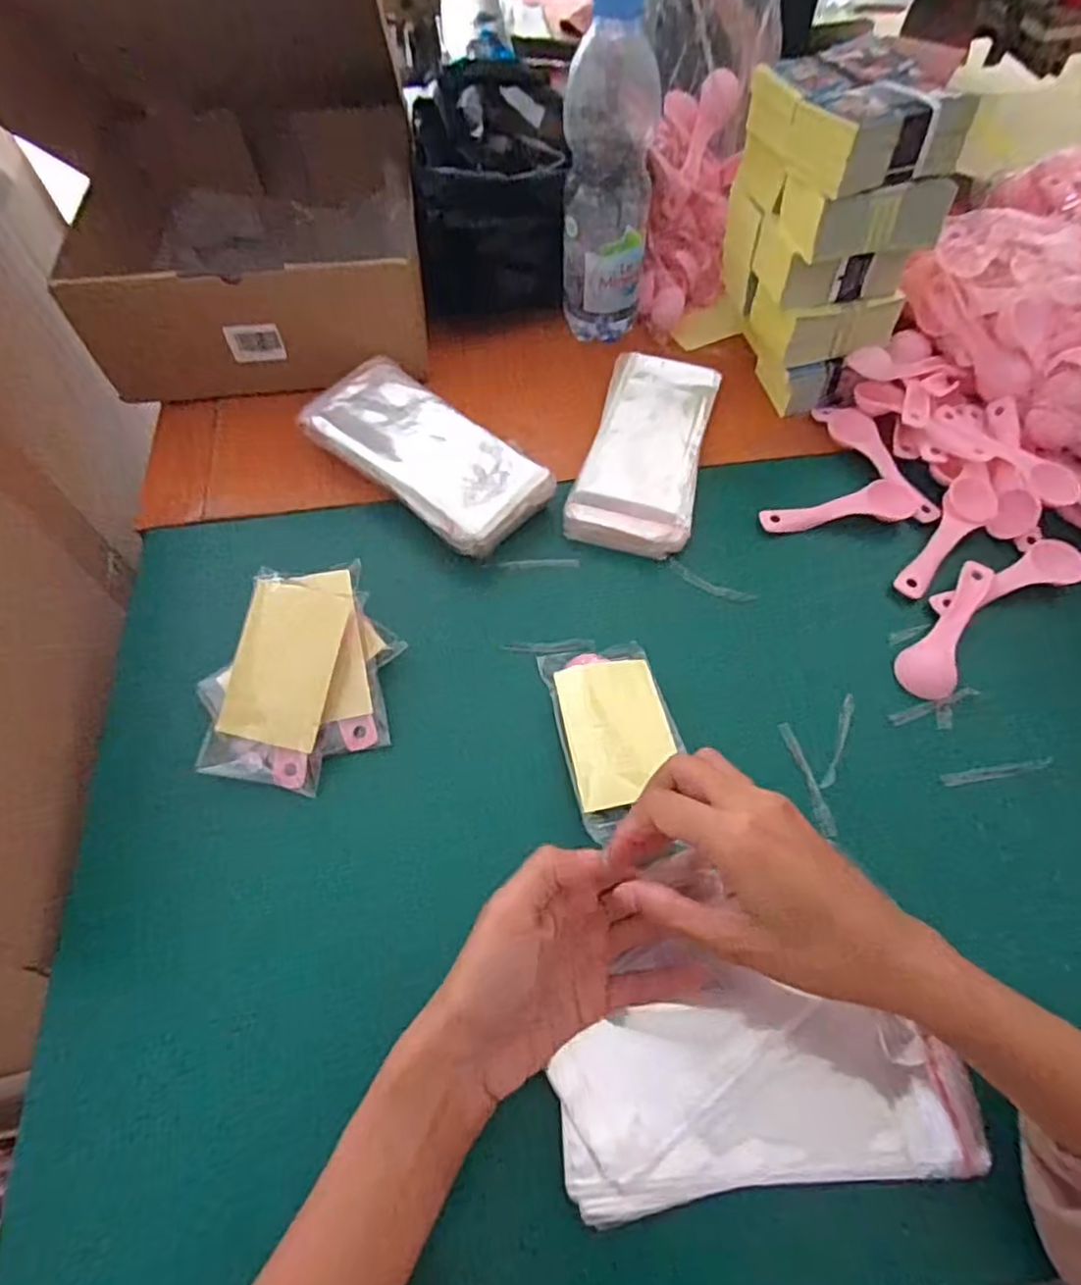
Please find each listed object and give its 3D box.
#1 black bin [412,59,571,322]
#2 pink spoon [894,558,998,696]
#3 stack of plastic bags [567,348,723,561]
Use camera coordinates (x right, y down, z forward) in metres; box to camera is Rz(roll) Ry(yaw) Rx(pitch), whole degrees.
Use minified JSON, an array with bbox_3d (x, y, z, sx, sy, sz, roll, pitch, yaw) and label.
[{"bbox_3d":[-0.047,-0.401,0.600,0.123,0.119,0.202,-5,60,-4],"label":"black bin"},{"bbox_3d":[0.276,-0.010,0.443,0.034,0.016,0.117,35,65,18],"label":"pink spoon"},{"bbox_3d":[0.083,-0.152,0.522,0.088,0.022,0.200,13,60,7],"label":"stack of plastic bags"}]

